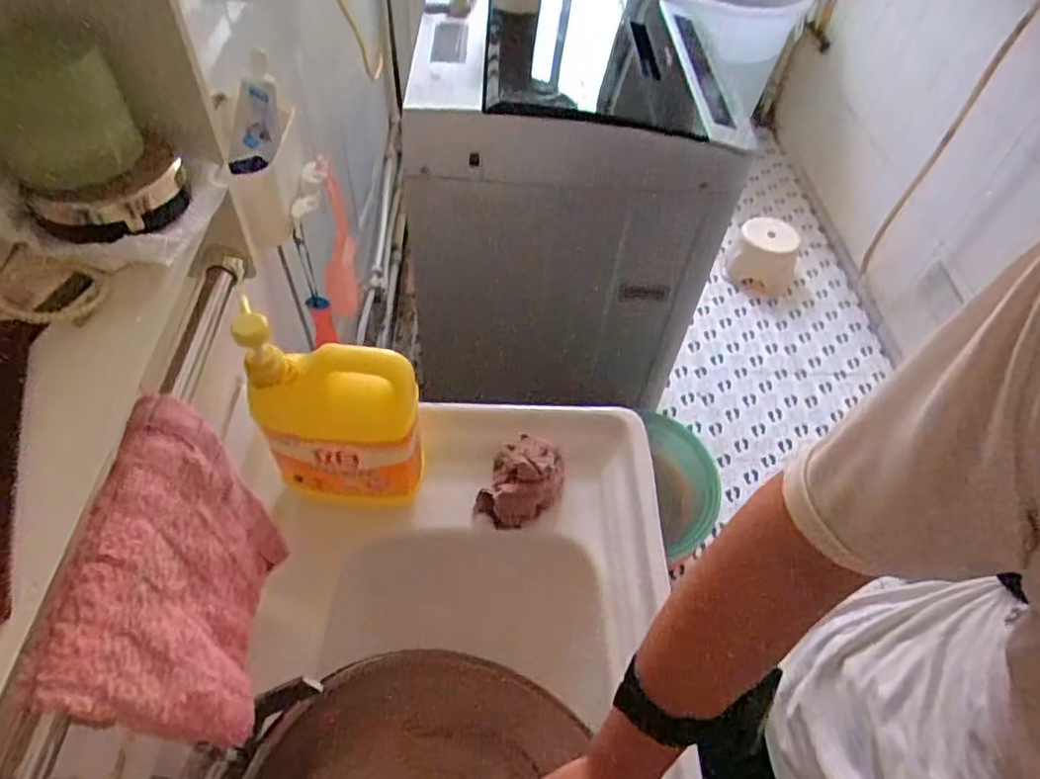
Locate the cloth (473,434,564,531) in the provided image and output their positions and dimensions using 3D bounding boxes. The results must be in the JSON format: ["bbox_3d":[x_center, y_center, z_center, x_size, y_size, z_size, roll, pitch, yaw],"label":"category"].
[{"bbox_3d":[0.005,0.100,0.686,0.077,0.059,0.105,23,53,13],"label":"cloth"}]

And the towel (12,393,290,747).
[{"bbox_3d":[-0.208,0.128,0.391,0.046,0.195,0.164,2,51,-4],"label":"towel"}]

